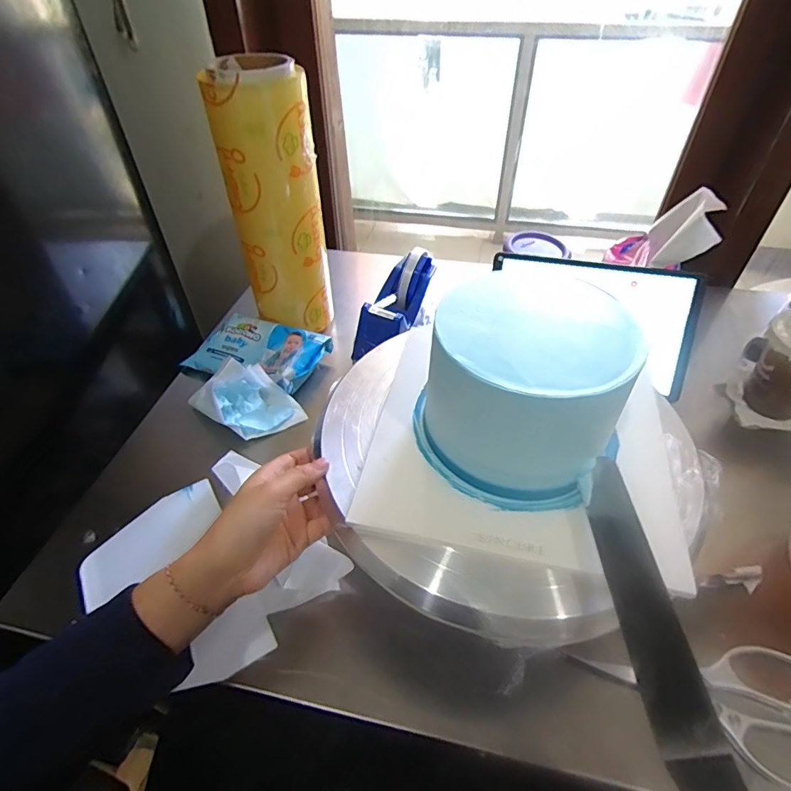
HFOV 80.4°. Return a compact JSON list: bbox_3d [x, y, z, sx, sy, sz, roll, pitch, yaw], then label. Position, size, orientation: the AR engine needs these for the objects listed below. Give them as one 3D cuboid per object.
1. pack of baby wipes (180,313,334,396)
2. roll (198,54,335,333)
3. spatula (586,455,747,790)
[{"bbox_3d":[-0.177,-0.057,0.607,0.157,0.034,0.095,18,49,18],"label":"pack of baby wipes"},{"bbox_3d":[-0.138,-0.226,0.571,0.092,0.293,0.084,-1,46,1],"label":"roll"},{"bbox_3d":[0.135,0.161,0.201,0.026,0.023,0.299,-4,50,-2],"label":"spatula"}]

